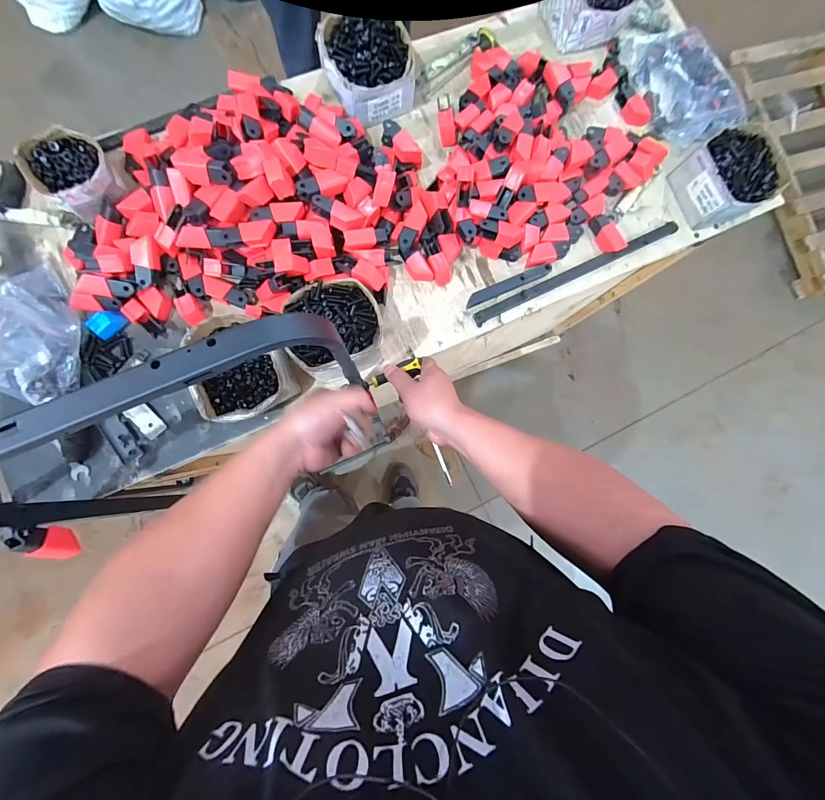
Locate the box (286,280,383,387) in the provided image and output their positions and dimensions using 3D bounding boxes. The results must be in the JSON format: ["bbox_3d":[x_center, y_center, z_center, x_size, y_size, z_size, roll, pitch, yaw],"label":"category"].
[{"bbox_3d":[-0.132,-0.113,0.605,0.159,0.085,0.161,-6,84,-5],"label":"box"}]

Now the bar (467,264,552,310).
[{"bbox_3d":[0.188,-0.223,0.676,0.182,0.010,0.025,-25,86,-7],"label":"bar"}]

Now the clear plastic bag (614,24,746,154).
[{"bbox_3d":[0.619,-0.718,0.793,0.231,0.031,0.295,-19,85,-6],"label":"clear plastic bag"}]

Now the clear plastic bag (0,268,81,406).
[{"bbox_3d":[-0.644,-0.118,0.543,0.199,0.083,0.206,13,83,-3],"label":"clear plastic bag"}]

